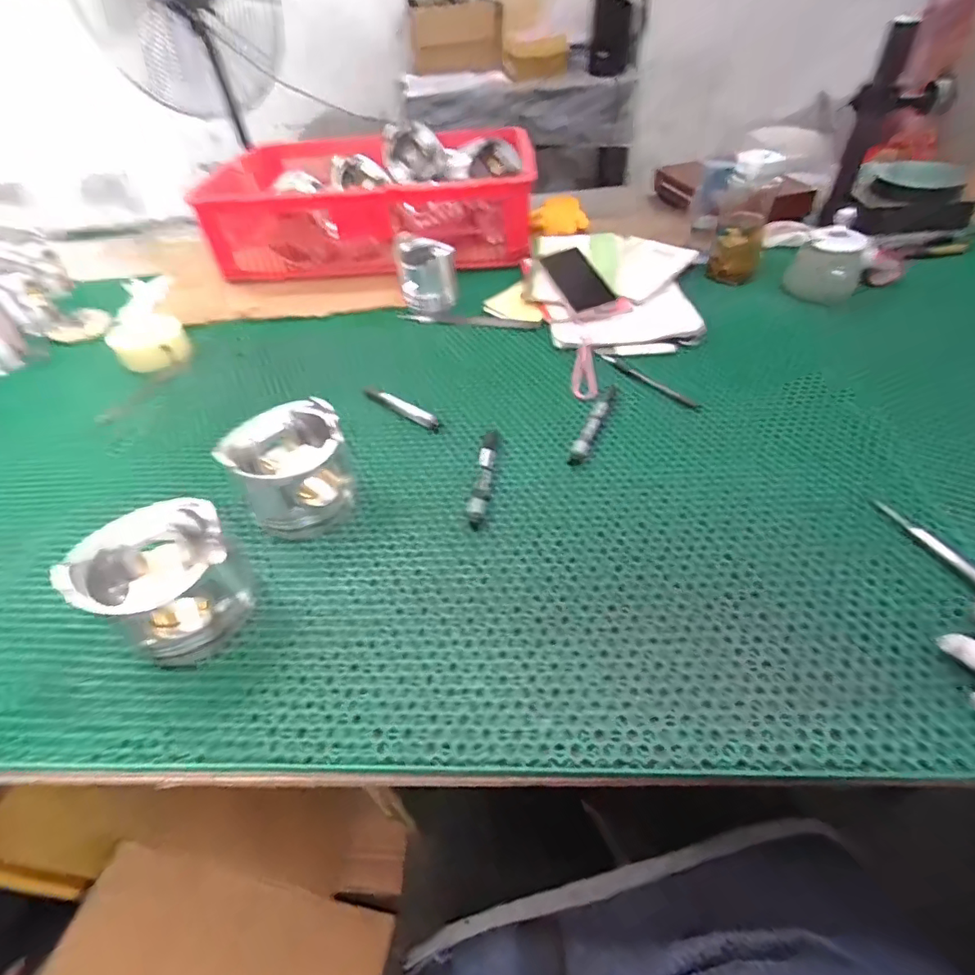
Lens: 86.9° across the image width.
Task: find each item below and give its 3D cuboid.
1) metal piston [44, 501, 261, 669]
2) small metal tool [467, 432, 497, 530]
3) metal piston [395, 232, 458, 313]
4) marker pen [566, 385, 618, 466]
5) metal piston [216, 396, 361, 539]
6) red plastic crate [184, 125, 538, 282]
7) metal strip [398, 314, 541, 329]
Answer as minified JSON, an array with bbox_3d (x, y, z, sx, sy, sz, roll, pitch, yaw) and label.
[{"bbox_3d":[-0.267,0.082,0.445,0.094,0.109,0.111,30,57,29],"label":"metal piston"},{"bbox_3d":[-0.004,-0.016,0.580,0.020,0.013,0.148,4,45,8],"label":"small metal tool"},{"bbox_3d":[-0.099,-0.361,0.855,0.091,0.093,0.091,-5,45,-1],"label":"metal piston"},{"bbox_3d":[0.133,-0.085,0.634,0.020,0.020,0.157,16,48,19],"label":"marker pen"},{"bbox_3d":[-0.200,-0.017,0.543,0.110,0.097,0.119,-2,45,2],"label":"metal piston"},{"bbox_3d":[-0.232,-0.566,1.018,0.623,0.149,0.358,-9,45,-5],"label":"red plastic crate"},{"bbox_3d":[-0.031,-0.265,0.824,0.228,0.011,0.027,4,48,9],"label":"metal strip"}]

